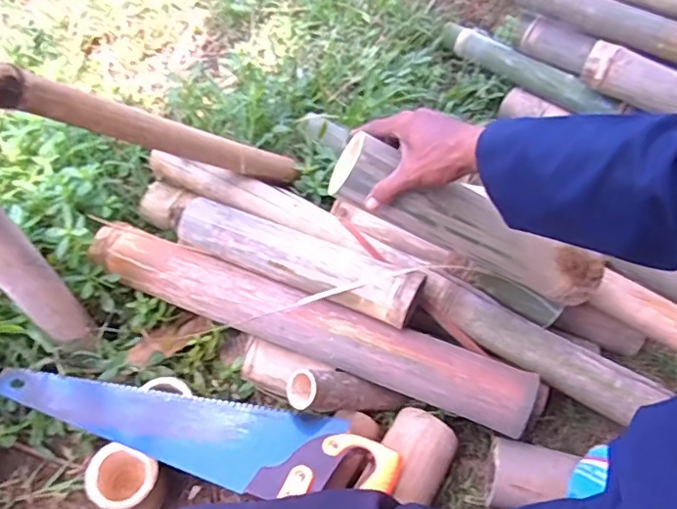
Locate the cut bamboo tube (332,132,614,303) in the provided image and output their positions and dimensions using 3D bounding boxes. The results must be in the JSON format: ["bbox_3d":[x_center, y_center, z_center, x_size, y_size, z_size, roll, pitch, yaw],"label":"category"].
[{"bbox_3d":[0.158,-0.033,0.666,0.340,0.073,0.066,25,55,-14],"label":"cut bamboo tube"}]

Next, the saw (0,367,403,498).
[{"bbox_3d":[-0.181,0.222,0.703,0.500,0.033,0.103,6,55,7],"label":"saw"}]

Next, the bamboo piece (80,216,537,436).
[{"bbox_3d":[-0.067,0.080,0.763,0.578,0.070,0.076,17,57,14],"label":"bamboo piece"}]

